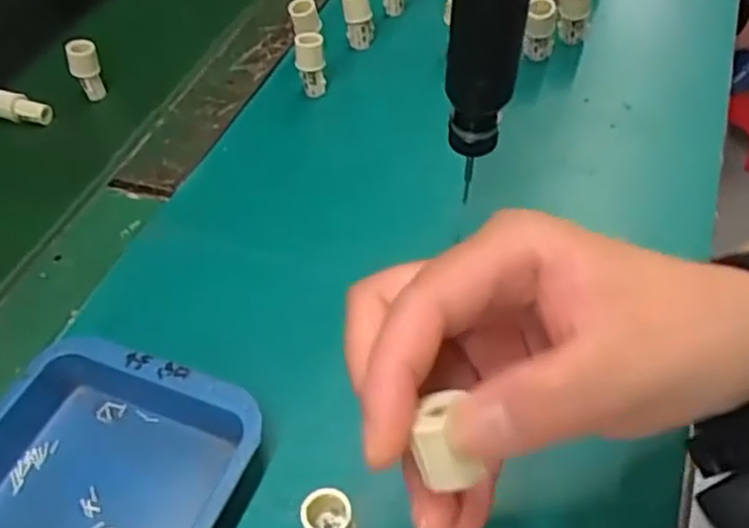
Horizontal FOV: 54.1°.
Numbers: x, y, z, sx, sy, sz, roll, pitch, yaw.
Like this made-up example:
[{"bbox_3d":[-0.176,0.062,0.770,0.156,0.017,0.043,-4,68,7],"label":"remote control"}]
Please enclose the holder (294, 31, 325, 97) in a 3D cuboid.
[{"bbox_3d":[-0.043,-0.133,0.500,0.019,0.048,0.016,-6,45,3],"label":"holder"}]

